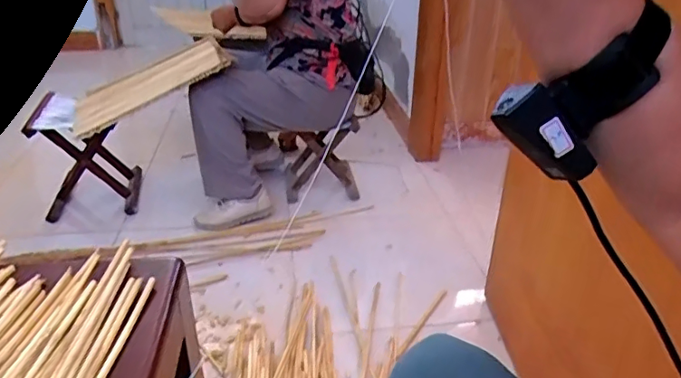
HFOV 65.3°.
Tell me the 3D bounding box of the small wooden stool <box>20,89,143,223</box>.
[{"bbox_3d":[-0.817,-0.110,1.722,0.283,0.351,0.231,-10,26,-18],"label":"small wooden stool"}]

